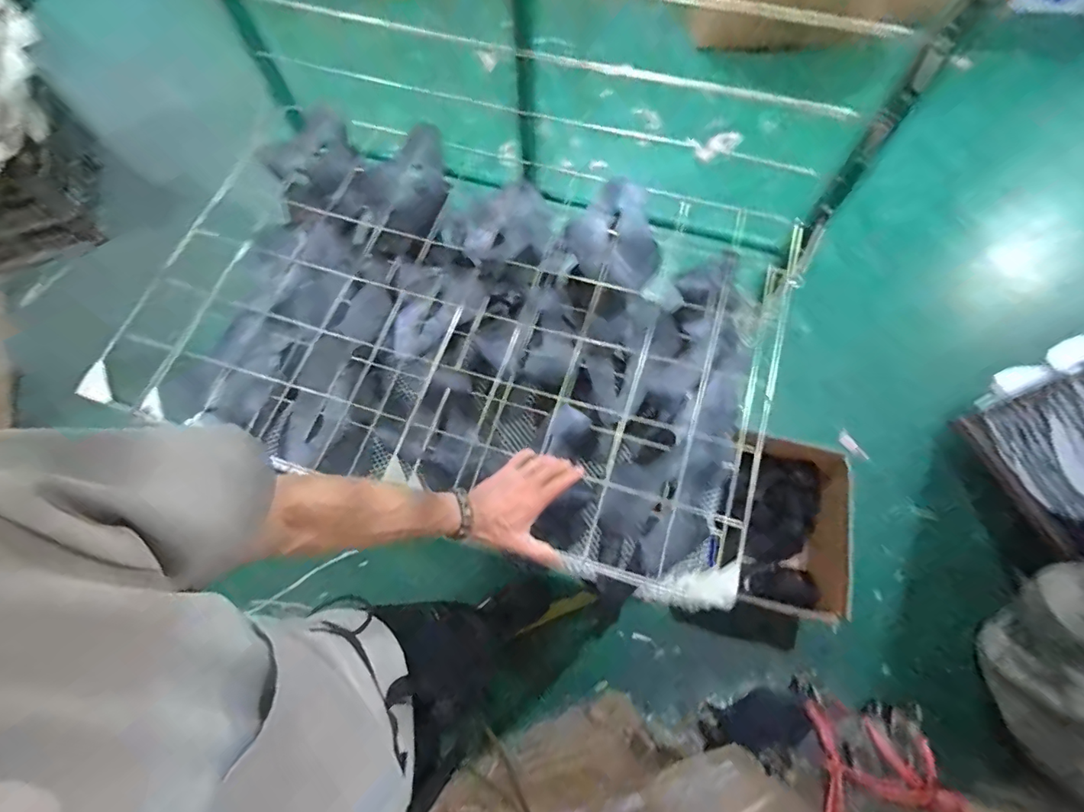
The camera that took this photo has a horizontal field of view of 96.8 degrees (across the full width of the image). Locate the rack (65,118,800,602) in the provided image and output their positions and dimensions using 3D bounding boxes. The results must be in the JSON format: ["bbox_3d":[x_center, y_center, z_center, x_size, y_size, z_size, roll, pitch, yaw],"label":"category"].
[{"bbox_3d":[-0.143,-0.135,0.888,1.033,0.245,0.633,18,70,8],"label":"rack"}]

